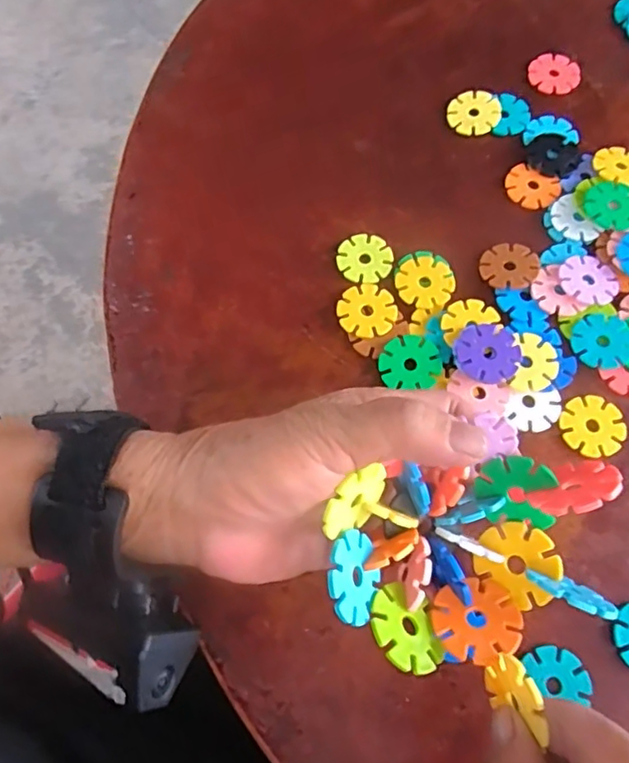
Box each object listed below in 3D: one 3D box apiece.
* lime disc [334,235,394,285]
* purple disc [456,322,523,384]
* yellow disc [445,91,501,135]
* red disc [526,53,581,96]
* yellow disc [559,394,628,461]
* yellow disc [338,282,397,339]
[{"bbox_3d":[0.028,-0.070,0.328,0.030,0.004,0.030,0,70,1],"label":"lime disc"},{"bbox_3d":[0.090,-0.015,0.300,0.033,0.004,0.032,-1,69,1],"label":"purple disc"},{"bbox_3d":[0.100,-0.169,0.365,0.033,0.005,0.030,0,70,1],"label":"yellow disc"},{"bbox_3d":[0.156,-0.201,0.377,0.032,0.004,0.030,0,70,1],"label":"red disc"},{"bbox_3d":[0.141,0.022,0.292,0.031,0.004,0.030,0,70,1],"label":"yellow disc"},{"bbox_3d":[0.029,-0.038,0.316,0.029,0.004,0.031,0,70,1],"label":"yellow disc"}]

